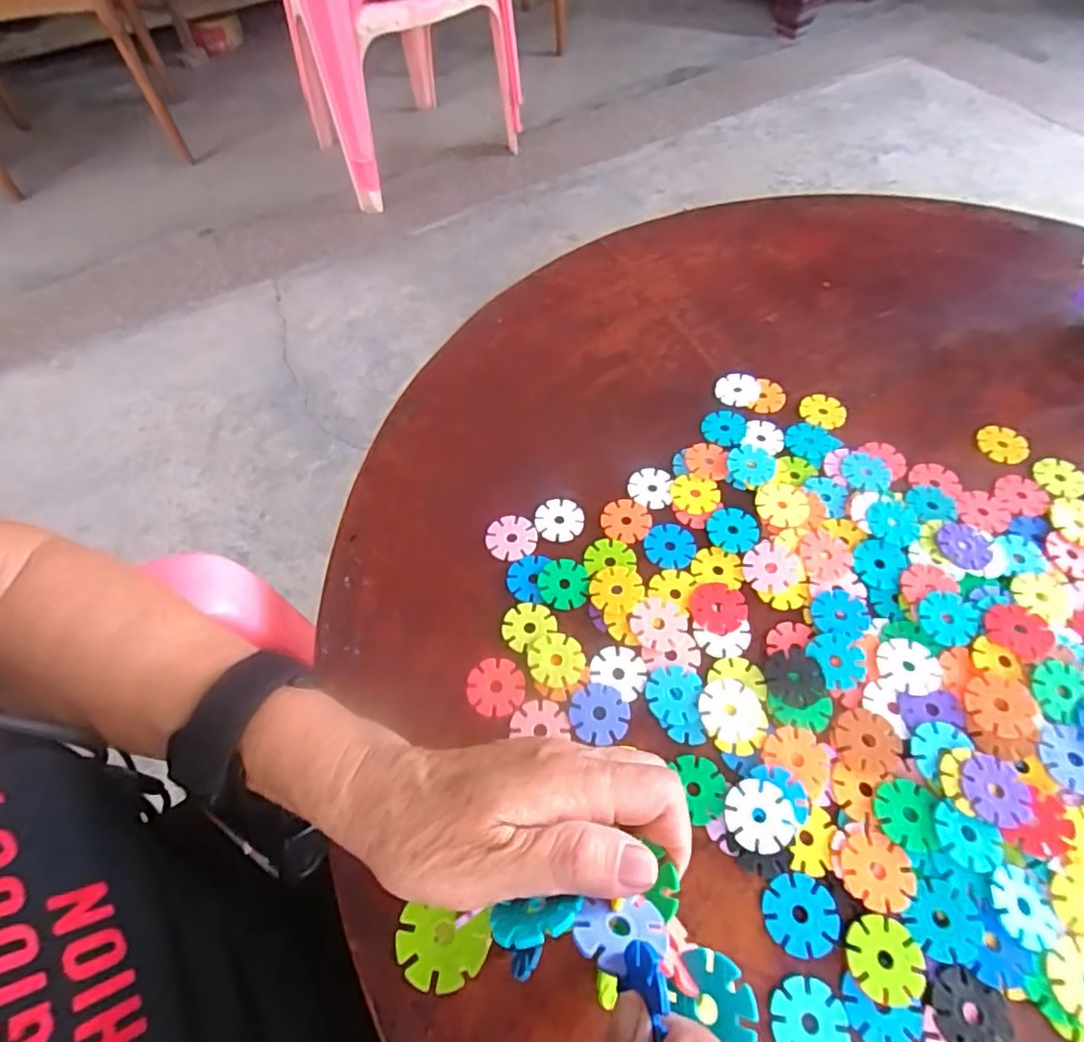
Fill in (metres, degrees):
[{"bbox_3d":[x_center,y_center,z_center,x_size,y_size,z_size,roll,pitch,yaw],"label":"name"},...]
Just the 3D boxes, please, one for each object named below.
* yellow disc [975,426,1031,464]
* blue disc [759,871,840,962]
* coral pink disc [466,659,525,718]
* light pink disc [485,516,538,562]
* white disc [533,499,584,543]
[{"bbox_3d":[0.323,-0.054,0.423,0.032,0.004,0.029,33,64,20],"label":"yellow disc"},{"bbox_3d":[0.117,0.178,0.274,0.032,0.004,0.032,-1,57,1],"label":"blue disc"},{"bbox_3d":[-0.025,0.091,0.334,0.030,0.004,0.031,-1,57,1],"label":"coral pink disc"},{"bbox_3d":[-0.020,0.010,0.385,0.032,0.004,0.030,-1,57,1],"label":"light pink disc"},{"bbox_3d":[0.011,0.000,0.393,0.031,0.005,0.029,-1,57,1],"label":"white disc"}]

